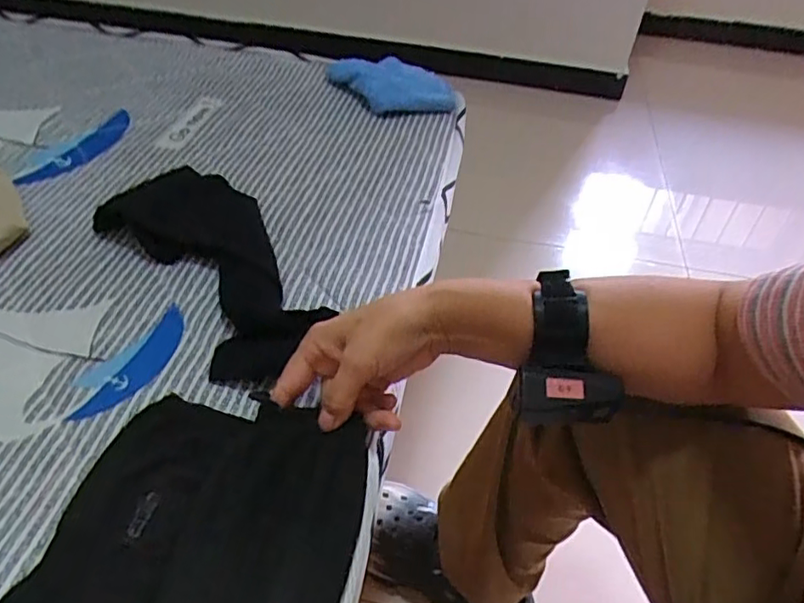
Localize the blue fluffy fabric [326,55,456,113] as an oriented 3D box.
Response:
[{"bbox_3d":[-0.010,-0.279,0.761,0.155,0.027,0.117,-4,45,-9],"label":"blue fluffy fabric"}]

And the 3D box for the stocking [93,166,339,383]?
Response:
[{"bbox_3d":[-0.152,-0.037,0.502,0.124,0.040,0.276,-29,54,-29],"label":"stocking"}]

